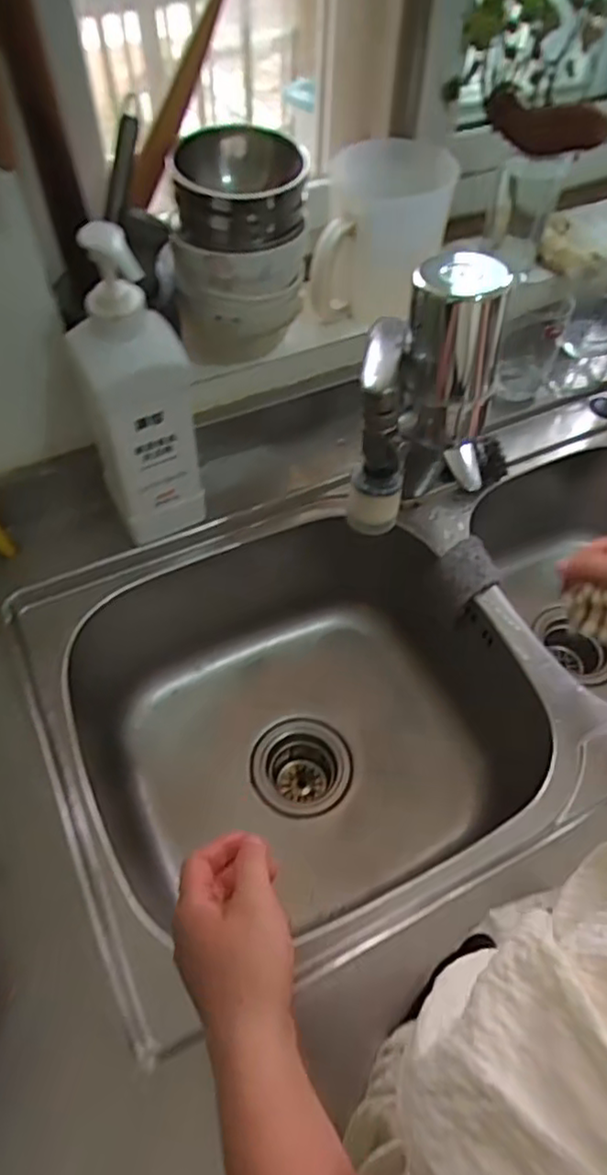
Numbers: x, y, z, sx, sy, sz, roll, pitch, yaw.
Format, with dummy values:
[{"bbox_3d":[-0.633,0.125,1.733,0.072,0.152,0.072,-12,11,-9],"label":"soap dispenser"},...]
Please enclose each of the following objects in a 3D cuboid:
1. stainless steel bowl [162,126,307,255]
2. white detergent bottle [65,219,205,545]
[{"bbox_3d":[-0.057,-0.359,0.594,0.115,0.061,0.131,-3,55,-3],"label":"stainless steel bowl"},{"bbox_3d":[-0.148,-0.175,0.572,0.082,0.275,0.100,-19,57,-14],"label":"white detergent bottle"}]

